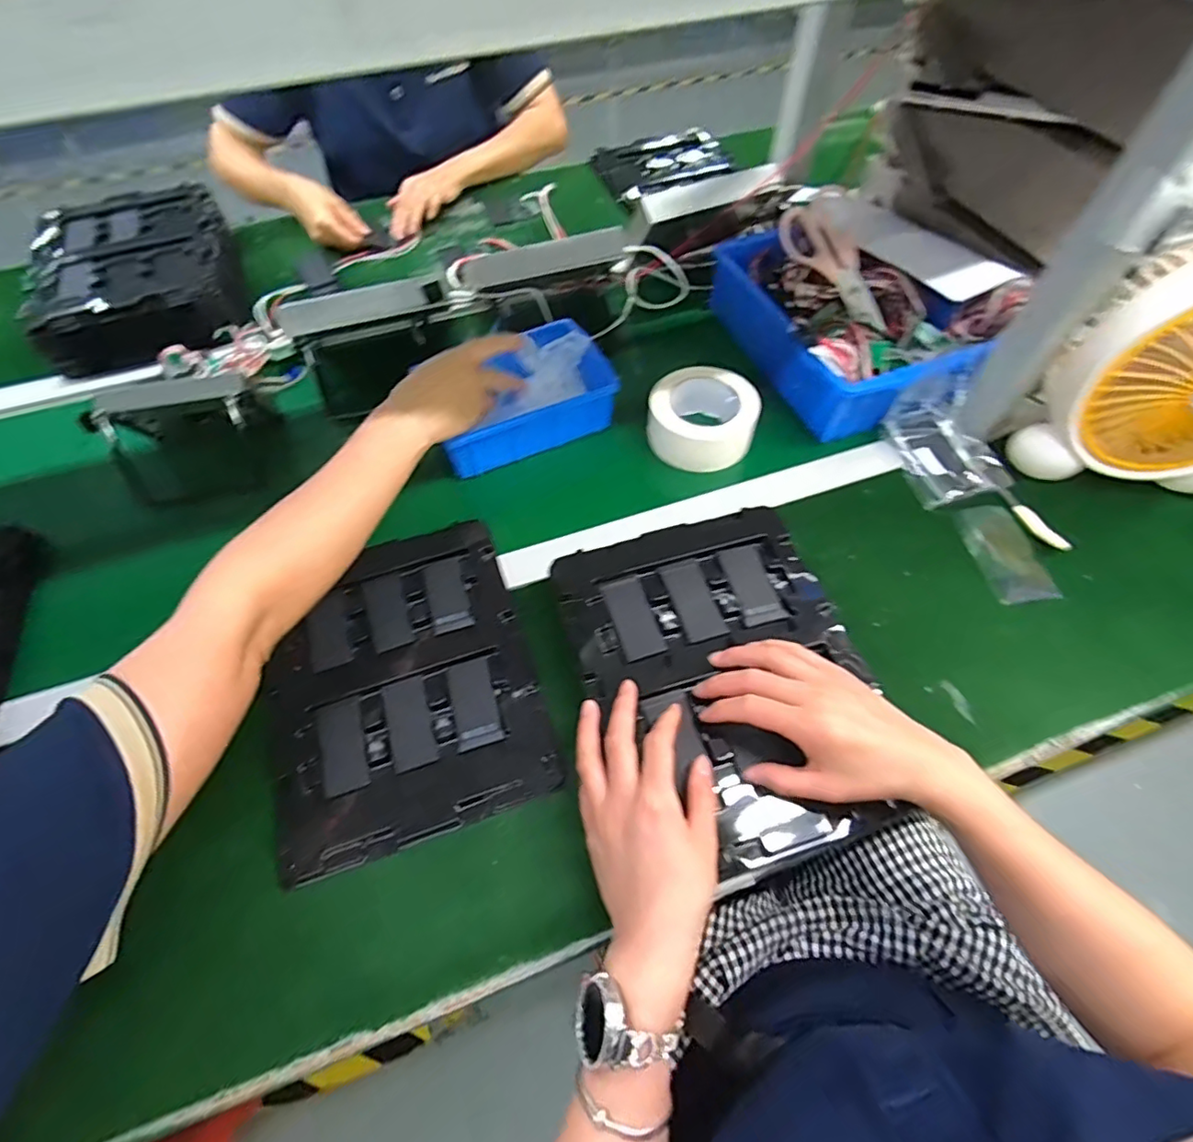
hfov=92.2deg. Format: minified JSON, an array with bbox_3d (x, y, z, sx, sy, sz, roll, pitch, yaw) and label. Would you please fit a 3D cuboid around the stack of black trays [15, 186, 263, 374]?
[{"bbox_3d":[-0.594,-0.388,0.756,0.236,0.076,0.287,-20,62,-11],"label":"stack of black trays"}]

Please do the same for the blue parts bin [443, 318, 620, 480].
[{"bbox_3d":[-0.090,-0.200,0.646,0.200,0.062,0.141,-20,62,-11],"label":"blue parts bin"}]

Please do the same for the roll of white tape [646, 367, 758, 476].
[{"bbox_3d":[0.117,-0.167,0.640,0.113,0.059,0.109,0,60,0],"label":"roll of white tape"}]

